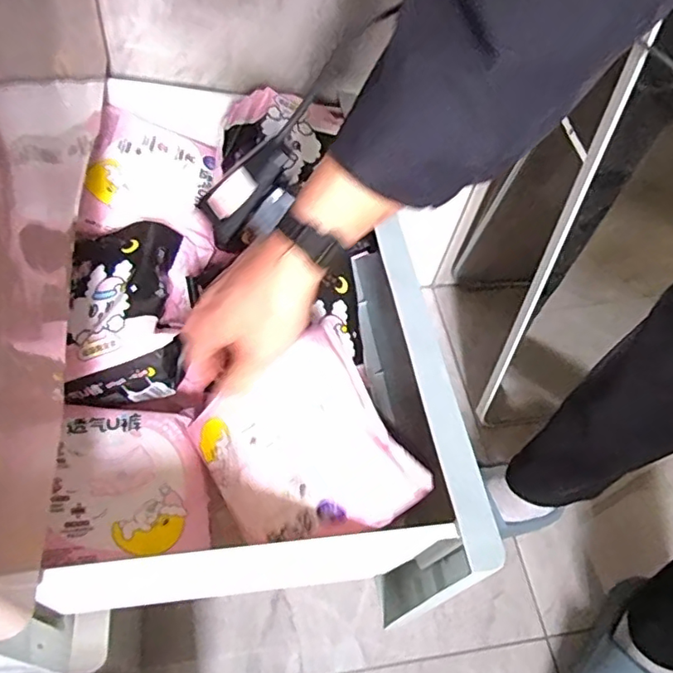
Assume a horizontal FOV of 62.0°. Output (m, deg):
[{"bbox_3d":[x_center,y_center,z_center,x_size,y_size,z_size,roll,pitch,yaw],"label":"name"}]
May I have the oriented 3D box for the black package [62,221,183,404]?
[{"bbox_3d":[-0.198,-0.025,0.527,0.097,0.069,0.161,0,55,-10],"label":"black package"}]

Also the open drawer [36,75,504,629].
[{"bbox_3d":[-0.079,-0.014,0.560,0.316,0.194,0.518,-2,55,-11],"label":"open drawer"}]

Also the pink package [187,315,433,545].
[{"bbox_3d":[-0.039,0.092,0.439,0.174,0.029,0.146,-32,73,22],"label":"pink package"}]

